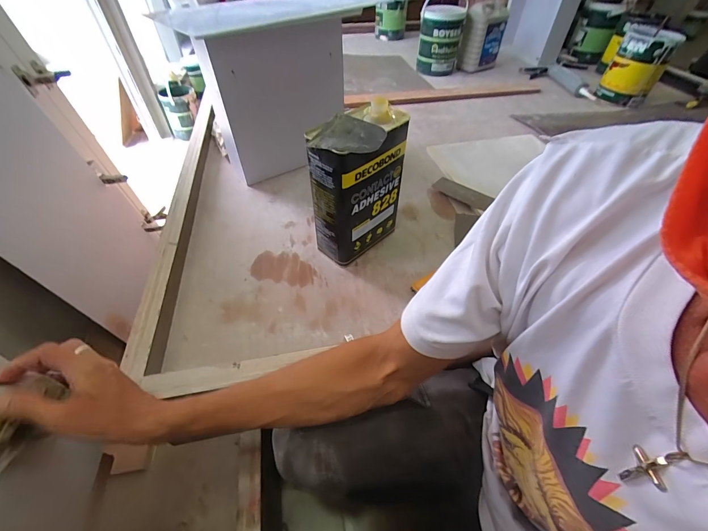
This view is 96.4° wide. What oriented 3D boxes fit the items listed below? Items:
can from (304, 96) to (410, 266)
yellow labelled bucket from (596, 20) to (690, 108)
[{"bbox_3d":[0.007,-0.132,0.570,0.103,0.246,0.166,26,53,21],"label":"can"},{"bbox_3d":[1.059,-0.752,1.183,0.165,0.223,0.176,29,55,23],"label":"yellow labelled bucket"}]

